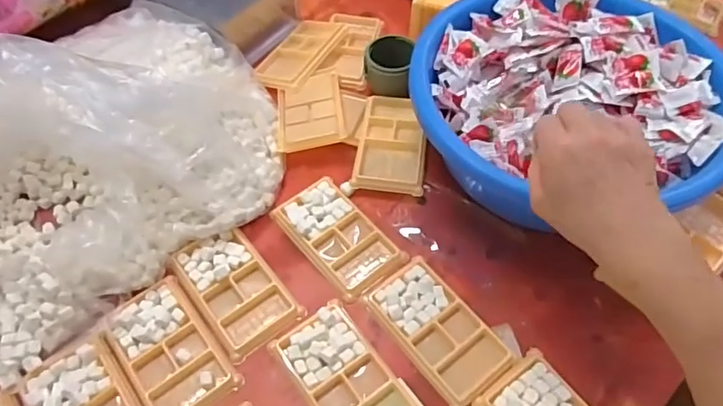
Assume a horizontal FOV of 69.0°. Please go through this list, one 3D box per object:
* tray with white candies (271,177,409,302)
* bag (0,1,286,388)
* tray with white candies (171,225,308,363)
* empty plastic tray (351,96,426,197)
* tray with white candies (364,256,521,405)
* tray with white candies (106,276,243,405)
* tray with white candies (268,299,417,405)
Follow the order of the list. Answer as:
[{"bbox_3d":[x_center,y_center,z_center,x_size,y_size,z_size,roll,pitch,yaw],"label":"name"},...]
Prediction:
[{"bbox_3d":[-0.025,0.035,0.559,0.076,0.018,0.137,-34,62,-20],"label":"tray with white candies"},{"bbox_3d":[-0.350,-0.015,0.492,0.327,0.155,0.600,39,64,24],"label":"bag"},{"bbox_3d":[-0.126,0.083,0.523,0.074,0.015,0.133,-31,61,-19],"label":"tray with white candies"},{"bbox_3d":[0.037,-0.071,0.613,0.076,0.011,0.136,7,56,5],"label":"empty plastic tray"},{"bbox_3d":[0.071,0.116,0.495,0.072,0.015,0.139,-32,61,-20],"label":"tray with white candies"},{"bbox_3d":[-0.179,0.136,0.486,0.077,0.017,0.130,-33,61,-20],"label":"tray with white candies"},{"bbox_3d":[-0.015,0.154,0.466,0.074,0.016,0.136,-30,61,-19],"label":"tray with white candies"}]

